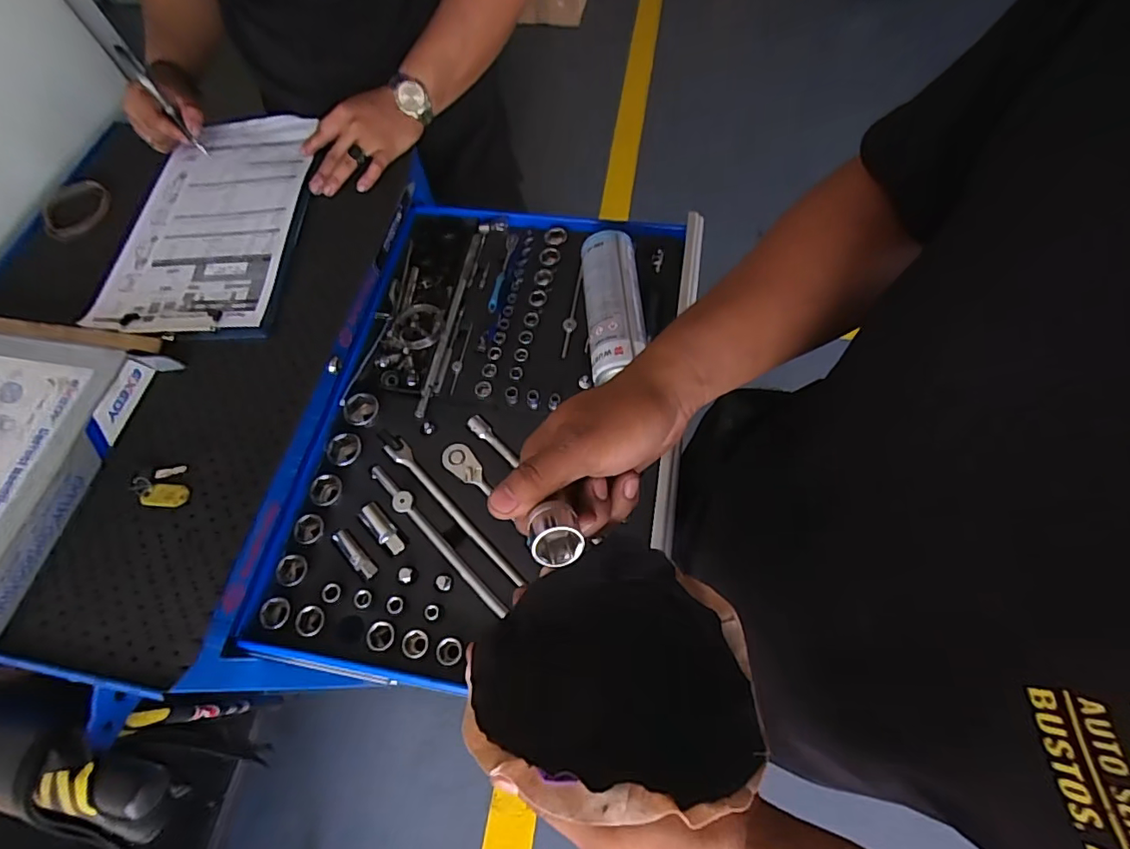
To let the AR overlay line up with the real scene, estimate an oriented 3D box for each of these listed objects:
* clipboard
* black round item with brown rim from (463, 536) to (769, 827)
[{"bbox_3d":[-0.444,-0.258,0.664,0.227,0.011,0.363,-4,65,2],"label":"clipboard"},{"bbox_3d":[0.036,0.139,0.299,0.158,0.050,0.148,25,45,8],"label":"black round item with brown rim"}]

